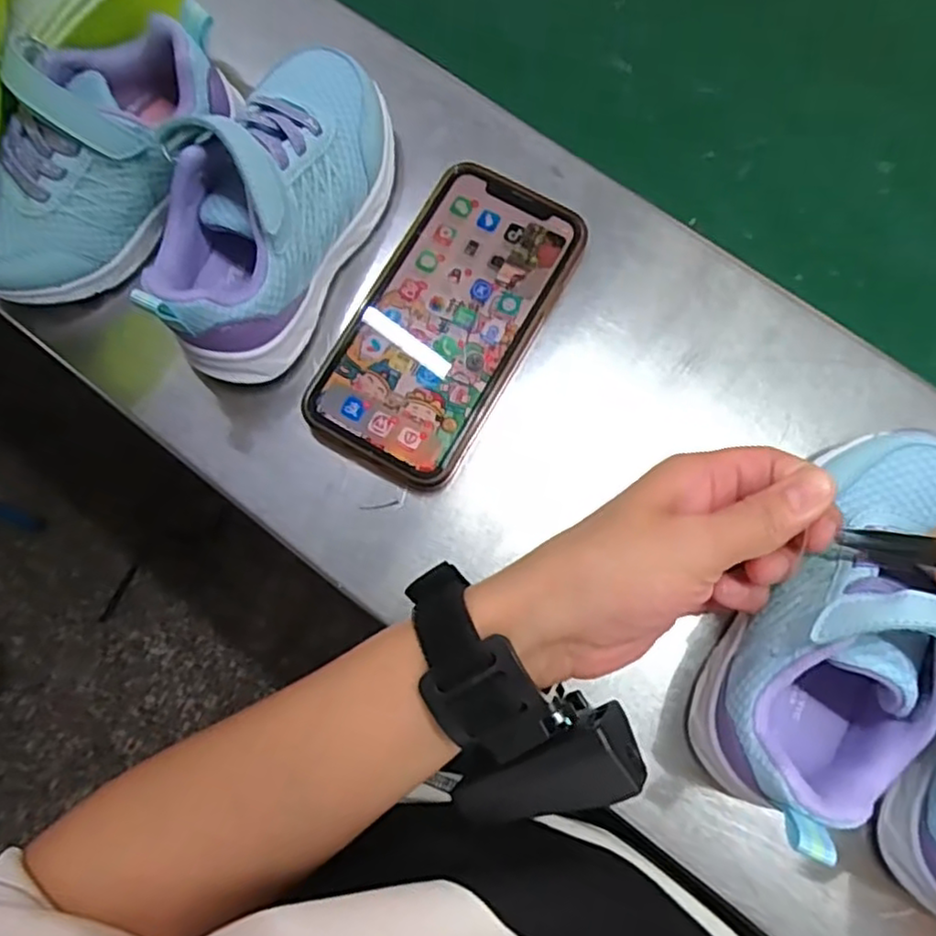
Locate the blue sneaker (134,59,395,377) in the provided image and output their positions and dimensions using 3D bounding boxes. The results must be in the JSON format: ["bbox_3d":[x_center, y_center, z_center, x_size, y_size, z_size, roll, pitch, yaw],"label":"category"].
[{"bbox_3d":[-0.087,-0.122,0.306,0.071,0.067,0.157,27,79,1],"label":"blue sneaker"}]

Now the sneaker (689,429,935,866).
[{"bbox_3d":[0.147,0.057,0.255,0.063,0.079,0.157,32,82,8],"label":"sneaker"}]

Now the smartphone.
[{"bbox_3d":[-0.010,-0.069,0.325,0.080,0.013,0.151,29,82,7],"label":"smartphone"}]

